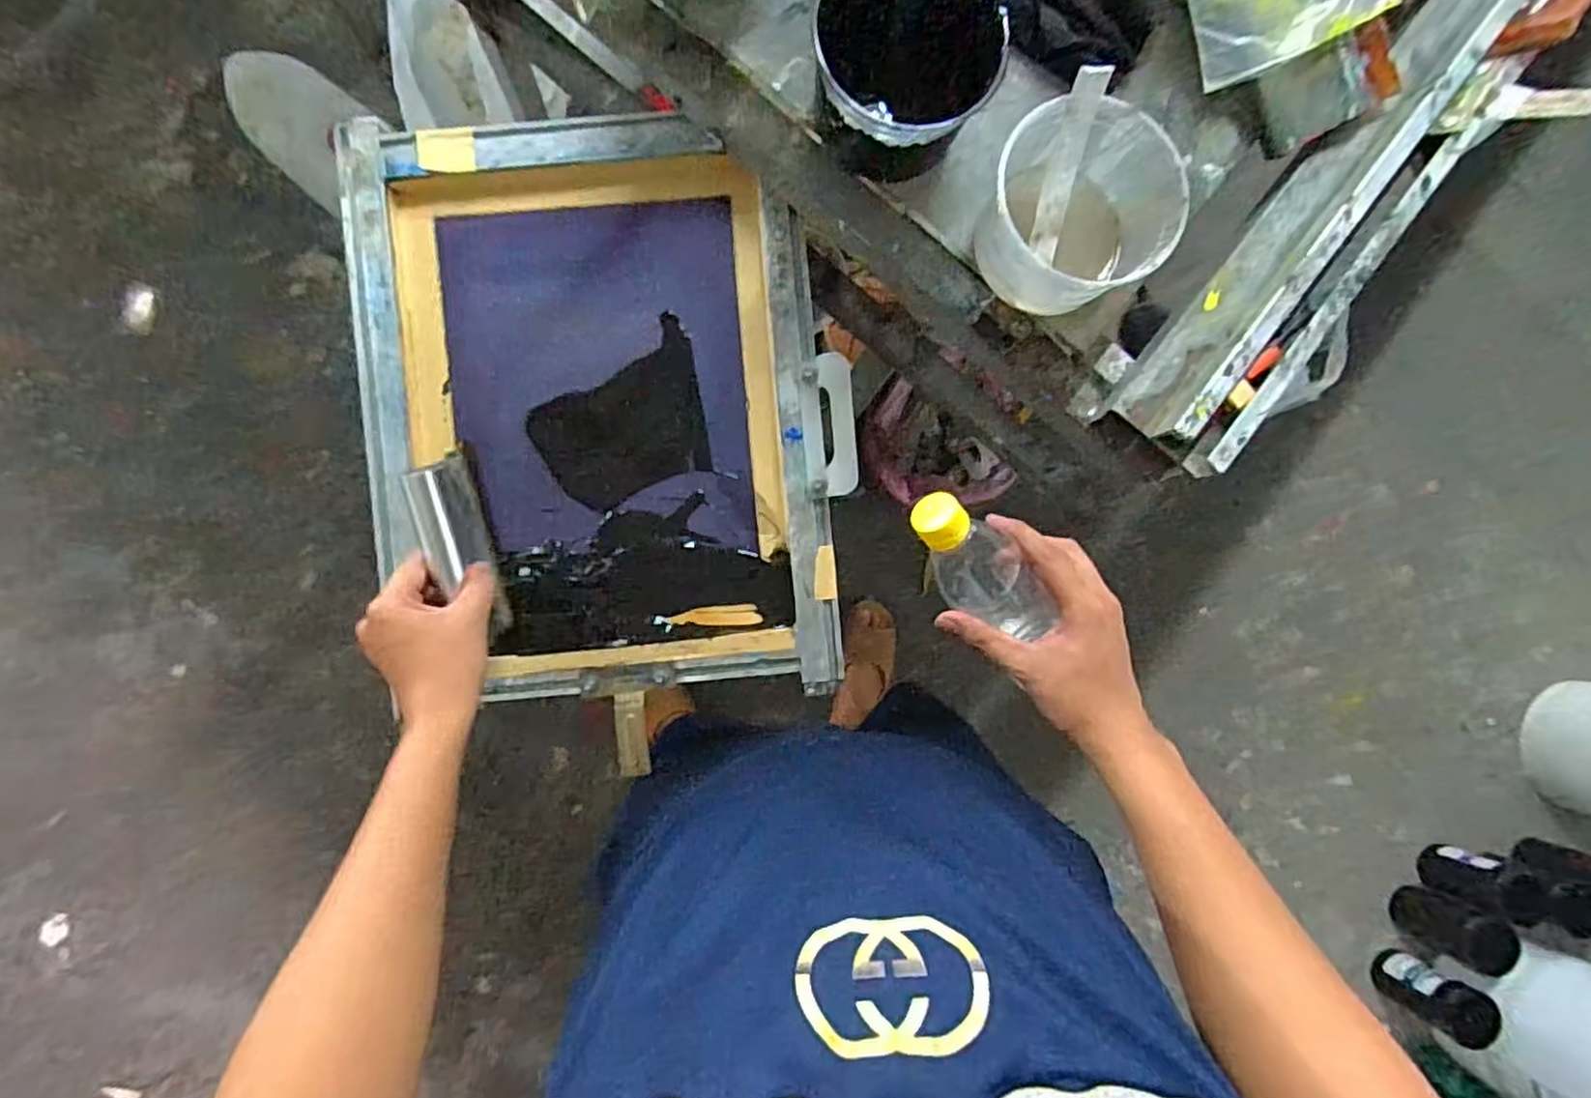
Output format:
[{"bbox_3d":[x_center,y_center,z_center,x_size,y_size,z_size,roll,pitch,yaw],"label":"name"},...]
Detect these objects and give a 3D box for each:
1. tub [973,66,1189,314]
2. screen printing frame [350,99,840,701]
[{"bbox_3d":[0.198,-0.240,0.514,0.122,0.081,0.130,0,87,-6],"label":"tub"},{"bbox_3d":[-0.177,-0.120,0.649,0.388,0.047,0.491,-5,91,-4],"label":"screen printing frame"}]

